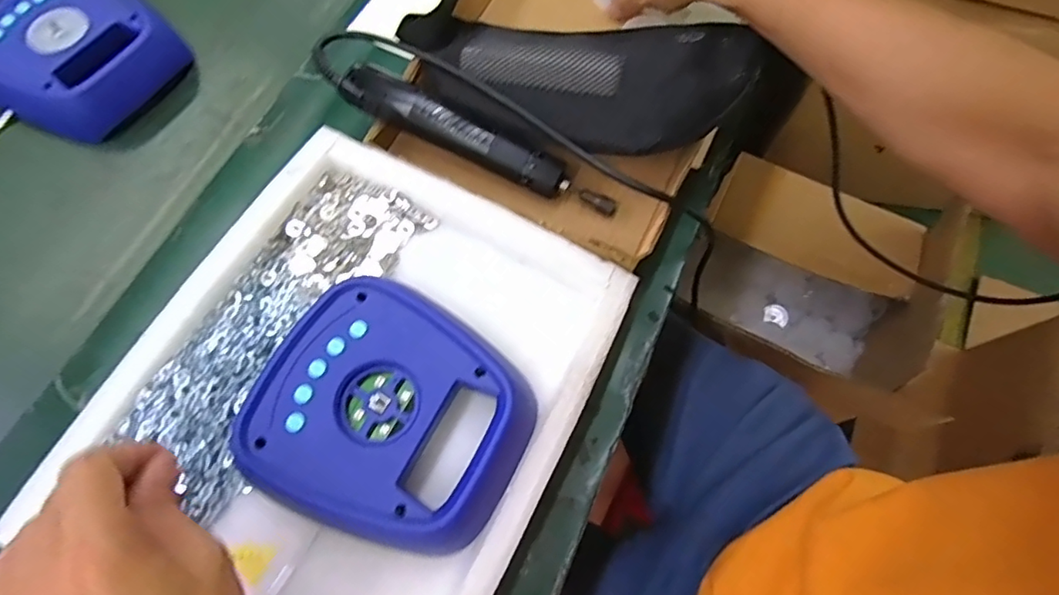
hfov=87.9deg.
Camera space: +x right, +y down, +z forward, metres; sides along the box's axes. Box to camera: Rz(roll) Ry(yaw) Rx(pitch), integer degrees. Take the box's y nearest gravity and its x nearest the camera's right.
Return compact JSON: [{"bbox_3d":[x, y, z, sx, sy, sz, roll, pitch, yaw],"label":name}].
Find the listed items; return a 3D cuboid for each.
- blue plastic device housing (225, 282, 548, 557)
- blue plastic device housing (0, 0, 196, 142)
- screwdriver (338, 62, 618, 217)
[{"bbox_3d":[-0.091,0.077,0.370,0.175,0.035,0.147,24,70,9],"label":"blue plastic device housing"},{"bbox_3d":[-0.432,-0.236,0.518,0.168,0.048,0.154,31,71,11],"label":"blue plastic device housing"},{"bbox_3d":[-0.042,-0.130,0.462,0.242,0.048,0.037,25,70,9],"label":"screwdriver"}]

